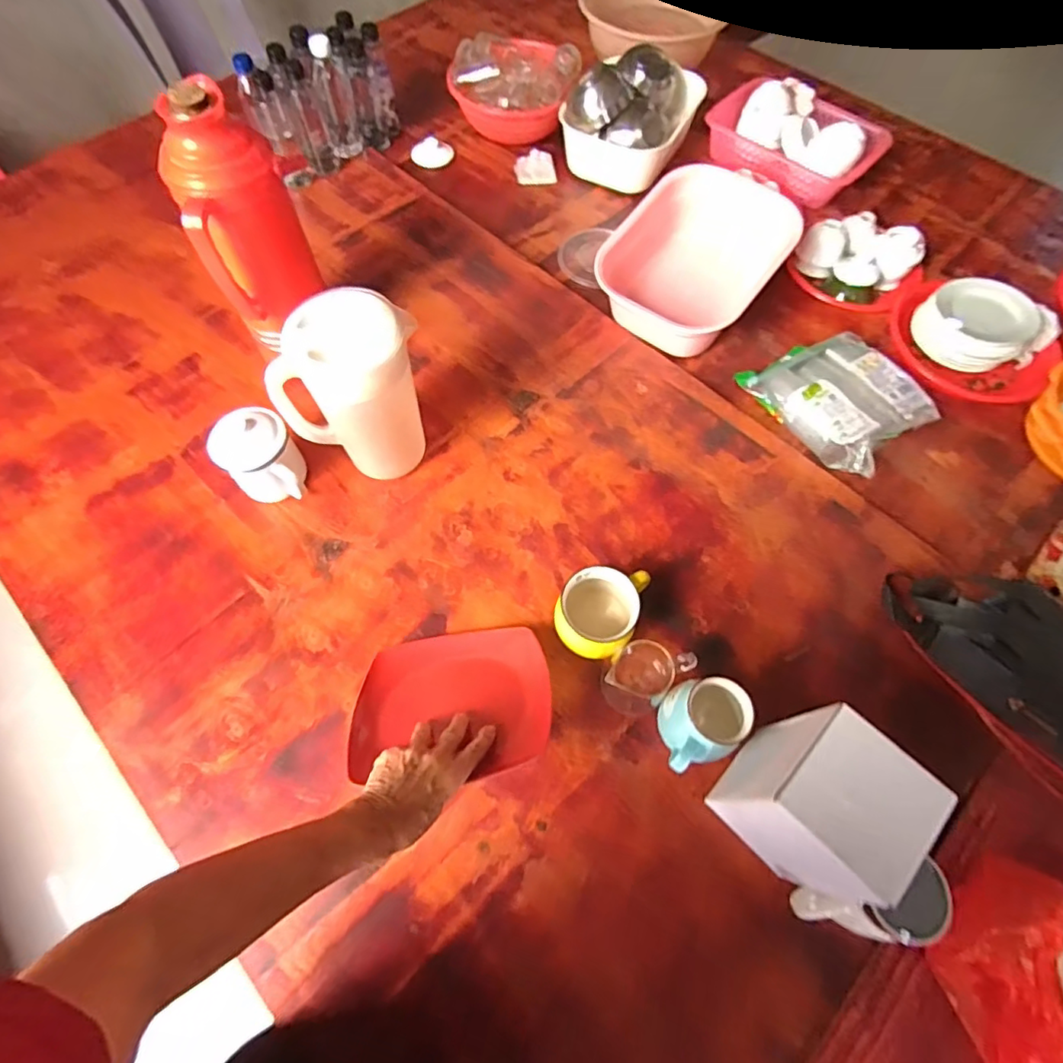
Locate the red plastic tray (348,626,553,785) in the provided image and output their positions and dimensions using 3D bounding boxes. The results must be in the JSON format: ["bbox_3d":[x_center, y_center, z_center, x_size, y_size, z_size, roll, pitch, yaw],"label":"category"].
[{"bbox_3d":[-0.083,0.177,0.612,0.206,0.030,0.180,-5,35,5],"label":"red plastic tray"}]

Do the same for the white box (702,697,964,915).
[{"bbox_3d":[0.262,0.254,0.530,0.116,0.198,0.108,39,70,16],"label":"white box"}]

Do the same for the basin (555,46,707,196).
[{"bbox_3d":[0.190,-0.787,1.075,0.208,0.153,0.246,27,67,13],"label":"basin"}]

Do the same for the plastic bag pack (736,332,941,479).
[{"bbox_3d":[0.460,-0.207,0.843,0.183,0.058,0.232,-32,67,-15],"label":"plastic bag pack"}]

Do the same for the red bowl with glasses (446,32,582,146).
[{"bbox_3d":[-0.036,-0.867,1.126,0.251,0.127,0.189,1,63,1],"label":"red bowl with glasses"}]

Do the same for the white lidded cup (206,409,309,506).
[{"bbox_3d":[-0.352,-0.091,0.749,0.110,0.115,0.095,41,71,19],"label":"white lidded cup"}]

